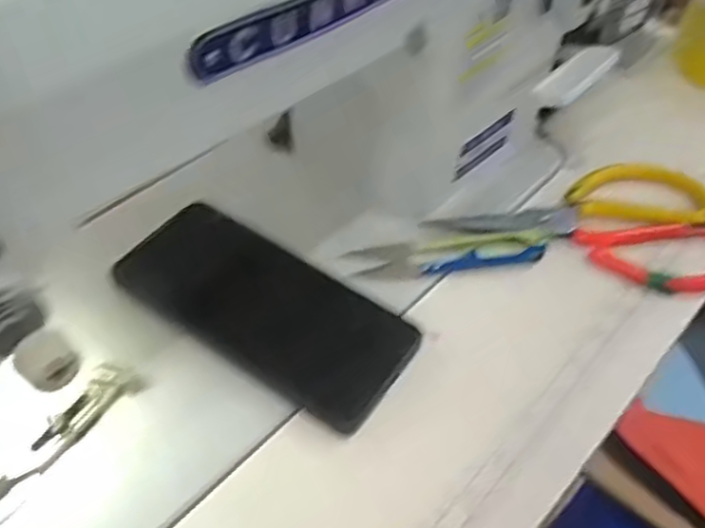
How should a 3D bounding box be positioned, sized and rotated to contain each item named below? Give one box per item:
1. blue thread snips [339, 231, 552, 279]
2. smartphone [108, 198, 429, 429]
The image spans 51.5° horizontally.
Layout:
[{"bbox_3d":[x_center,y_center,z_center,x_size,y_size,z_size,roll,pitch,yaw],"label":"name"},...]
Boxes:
[{"bbox_3d":[0.059,-0.006,0.437,0.121,0.010,0.025,-4,49,-10],"label":"blue thread snips"},{"bbox_3d":[-0.047,0.024,0.396,0.157,0.011,0.070,30,64,13],"label":"smartphone"}]

